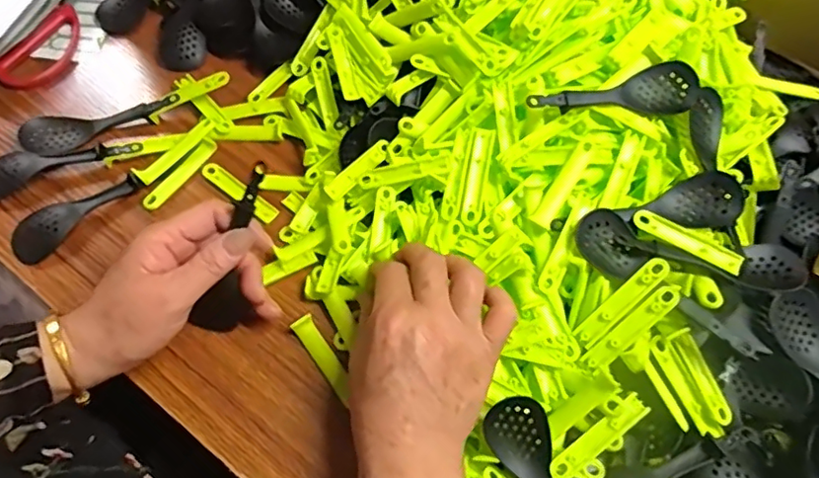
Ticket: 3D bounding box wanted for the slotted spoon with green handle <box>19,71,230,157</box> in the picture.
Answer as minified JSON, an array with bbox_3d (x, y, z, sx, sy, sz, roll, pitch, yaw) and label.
[{"bbox_3d":[-0.242,-0.111,0.481,0.174,0.025,0.033,-16,66,-10],"label":"slotted spoon with green handle"}]

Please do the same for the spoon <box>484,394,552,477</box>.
[{"bbox_3d":[0.087,0.160,0.351,0.037,0.015,0.127,-23,80,-13],"label":"spoon"}]

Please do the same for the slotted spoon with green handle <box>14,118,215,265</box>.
[{"bbox_3d":[-0.240,-0.047,0.459,0.037,0.015,0.176,42,69,16],"label":"slotted spoon with green handle"}]

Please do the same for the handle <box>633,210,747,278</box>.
[{"bbox_3d":[0.192,0.001,0.389,0.075,0.005,0.016,27,66,10],"label":"handle"}]

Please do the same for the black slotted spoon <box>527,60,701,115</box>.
[{"bbox_3d":[0.147,-0.110,0.417,0.124,0.021,0.036,-1,64,-3],"label":"black slotted spoon"}]

